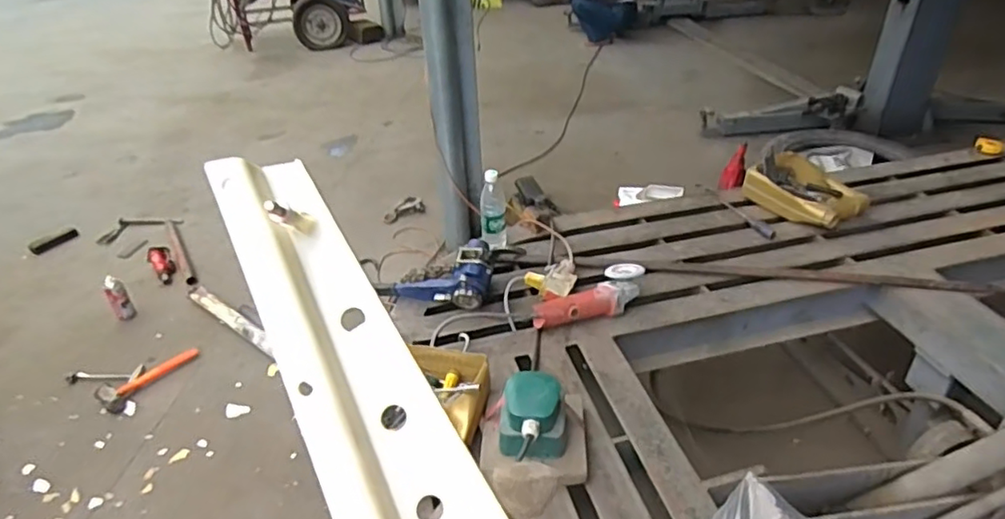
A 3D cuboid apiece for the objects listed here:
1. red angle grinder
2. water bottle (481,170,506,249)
[{"bbox_3d":[0.197,0.087,1.439,0.281,0.084,0.105,-13,35,-17],"label":"red angle grinder"},{"bbox_3d":[-0.024,-0.126,1.628,0.068,0.214,0.057,-1,33,1],"label":"water bottle"}]

